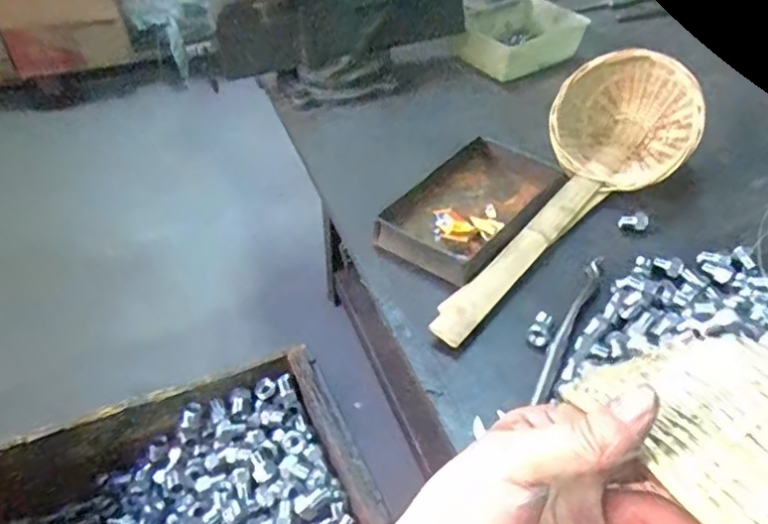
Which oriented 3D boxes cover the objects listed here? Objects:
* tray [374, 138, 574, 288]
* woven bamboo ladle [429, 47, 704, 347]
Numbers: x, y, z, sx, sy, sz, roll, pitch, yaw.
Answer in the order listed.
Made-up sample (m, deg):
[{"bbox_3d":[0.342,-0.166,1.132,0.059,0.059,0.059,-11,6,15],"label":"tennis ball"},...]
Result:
[{"bbox_3d":[0.106,-0.065,0.739,0.139,0.042,0.244,28,49,25],"label":"tray"},{"bbox_3d":[0.224,-0.093,0.663,0.159,0.127,0.420,23,47,21],"label":"woven bamboo ladle"}]

